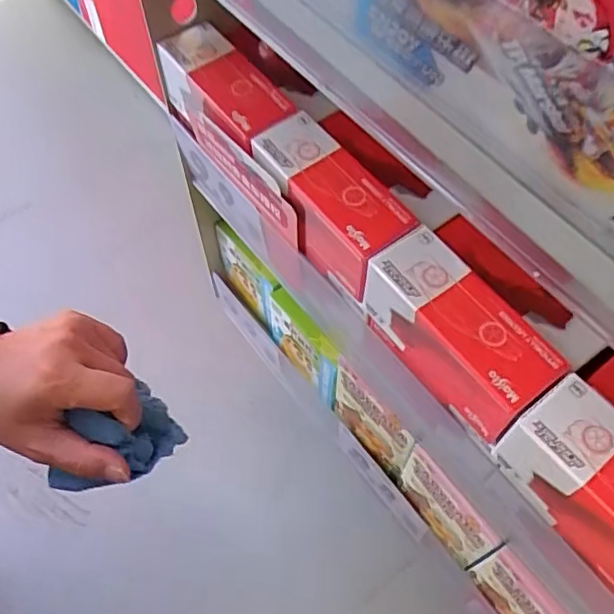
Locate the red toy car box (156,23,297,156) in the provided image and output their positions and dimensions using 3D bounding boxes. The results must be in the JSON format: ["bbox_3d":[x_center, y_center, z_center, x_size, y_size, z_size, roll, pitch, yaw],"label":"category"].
[{"bbox_3d":[-0.042,-0.110,0.336,0.032,0.034,0.088,-33,65,-15],"label":"red toy car box"}]

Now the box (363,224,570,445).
[{"bbox_3d":[0.063,0.012,0.274,0.031,0.042,0.085,-34,65,-16],"label":"box"}]

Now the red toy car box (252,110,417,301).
[{"bbox_3d":[0.011,-0.048,0.306,0.032,0.041,0.083,-35,65,-17],"label":"red toy car box"}]

